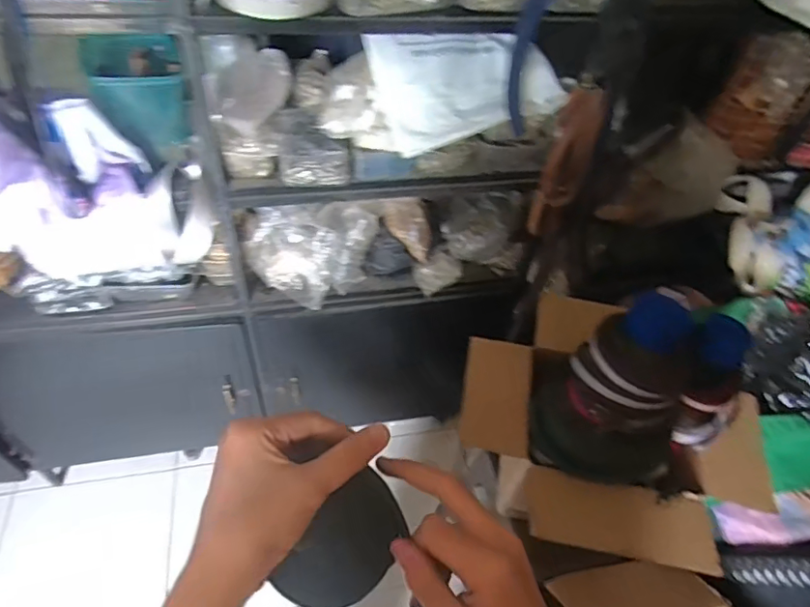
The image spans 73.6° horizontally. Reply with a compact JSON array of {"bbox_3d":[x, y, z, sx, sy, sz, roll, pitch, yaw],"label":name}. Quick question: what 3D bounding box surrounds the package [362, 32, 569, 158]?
[{"bbox_3d":[0.098,-0.335,0.797,0.293,0.050,0.186,-17,89,-23],"label":"package"}]

